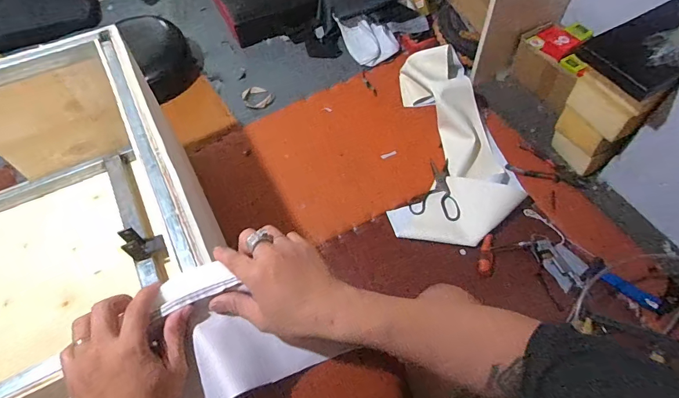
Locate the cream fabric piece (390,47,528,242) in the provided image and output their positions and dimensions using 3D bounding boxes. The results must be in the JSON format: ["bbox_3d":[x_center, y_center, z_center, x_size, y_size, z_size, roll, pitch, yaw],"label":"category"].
[{"bbox_3d":[0.331,-0.181,1.092,0.322,0.143,0.612,6,60,7],"label":"cream fabric piece"}]

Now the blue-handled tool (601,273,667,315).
[{"bbox_3d":[0.667,0.211,0.881,0.134,0.012,0.033,34,67,21],"label":"blue-handled tool"}]

